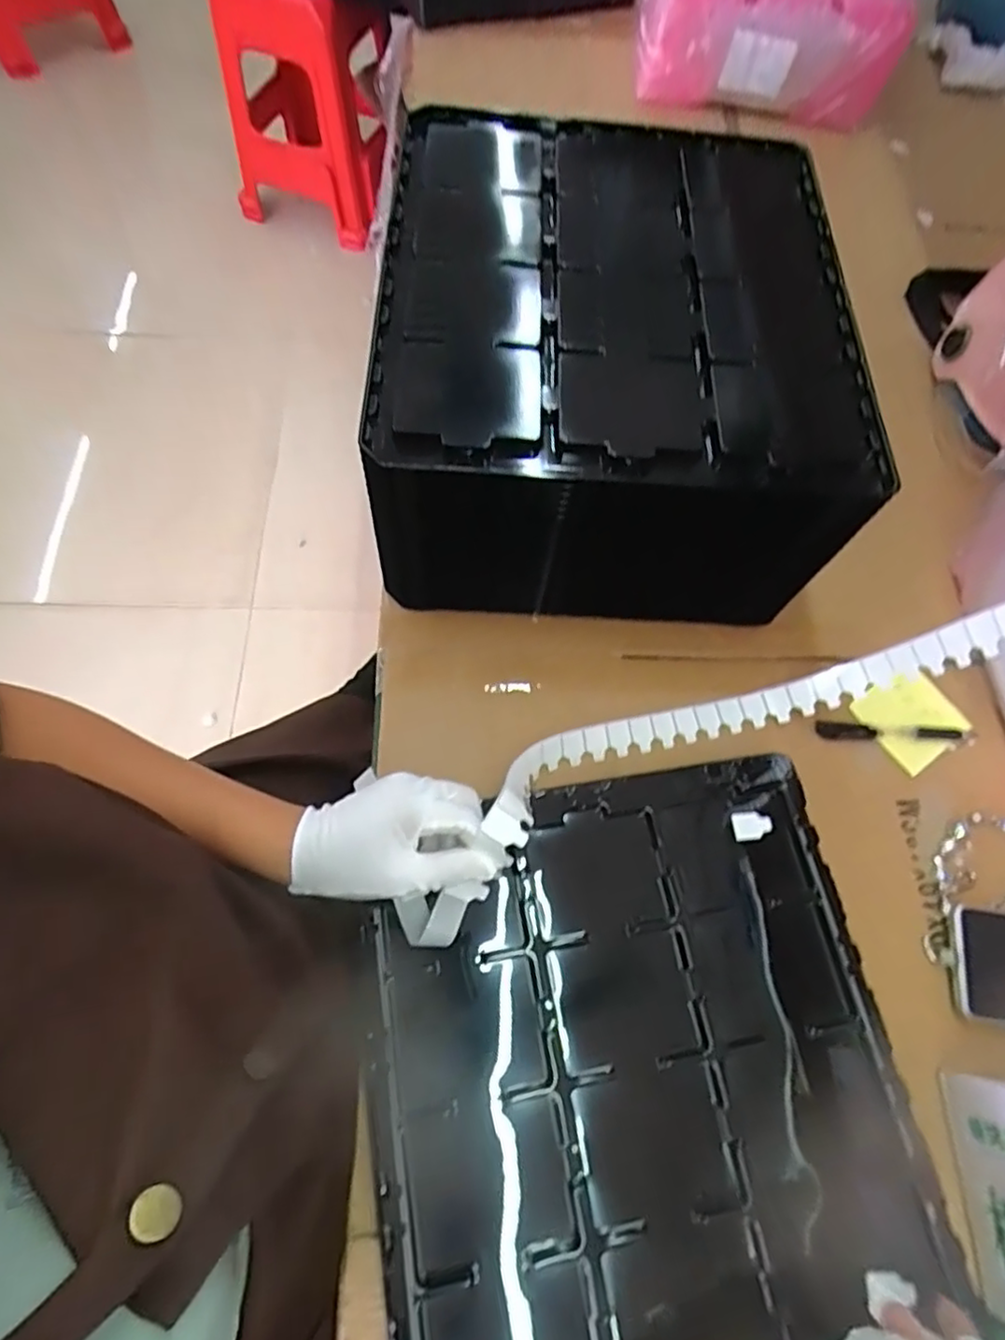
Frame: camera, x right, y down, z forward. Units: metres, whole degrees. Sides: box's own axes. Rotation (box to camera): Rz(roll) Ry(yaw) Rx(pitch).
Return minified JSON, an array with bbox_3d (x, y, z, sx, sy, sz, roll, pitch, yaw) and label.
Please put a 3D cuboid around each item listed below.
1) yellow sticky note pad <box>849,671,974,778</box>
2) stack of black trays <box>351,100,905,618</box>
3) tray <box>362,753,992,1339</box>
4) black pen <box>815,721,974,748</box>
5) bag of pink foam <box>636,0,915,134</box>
[{"bbox_3d":[0.348,0.040,0.550,0.073,0.010,0.075,-32,73,-14],"label":"yellow sticky note pad"},{"bbox_3d":[0.081,-0.249,0.553,0.335,0.200,0.362,2,68,-2],"label":"stack of black trays"},{"bbox_3d":[0.085,0.259,0.425,0.334,0.032,0.364,-9,69,-6],"label":"tray"},{"bbox_3d":[0.329,0.054,0.543,0.134,0.007,0.014,3,68,-1],"label":"black pen"},{"bbox_3d":[0.342,-0.843,0.818,0.330,0.148,0.256,5,68,0],"label":"bag of pink foam"}]

